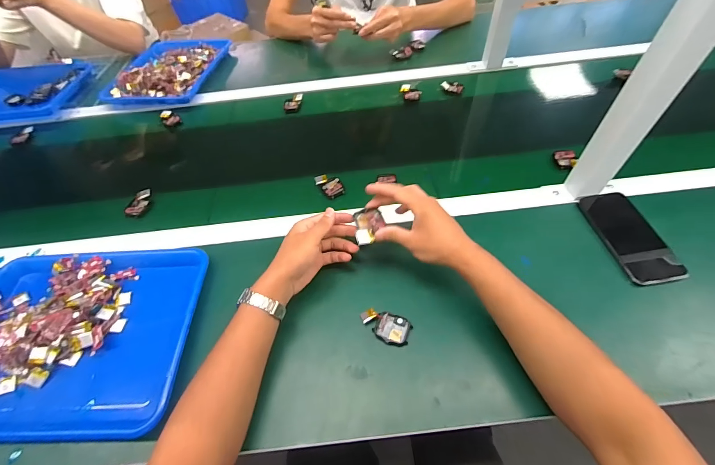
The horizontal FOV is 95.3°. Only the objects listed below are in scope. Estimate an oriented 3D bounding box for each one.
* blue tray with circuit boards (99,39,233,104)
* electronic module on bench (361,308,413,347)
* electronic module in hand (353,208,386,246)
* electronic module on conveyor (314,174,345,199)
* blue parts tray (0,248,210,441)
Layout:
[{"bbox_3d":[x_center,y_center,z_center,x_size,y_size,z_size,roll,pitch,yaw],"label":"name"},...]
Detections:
[{"bbox_3d":[-0.507,-0.450,0.874,0.242,0.043,0.317,5,55,8],"label":"blue tray with circuit boards"},{"bbox_3d":[0.037,0.128,0.443,0.069,0.013,0.038,16,57,15],"label":"electronic module on bench"},{"bbox_3d":[0.018,-0.009,0.439,0.039,0.013,0.056,-5,54,1],"label":"electronic module in hand"},{"bbox_3d":[-0.051,-0.086,0.597,0.043,0.013,0.053,-20,56,-10],"label":"electronic module on conveyor"},{"bbox_3d":[-0.394,0.138,0.457,0.339,0.039,0.259,-3,54,2],"label":"blue parts tray"}]

